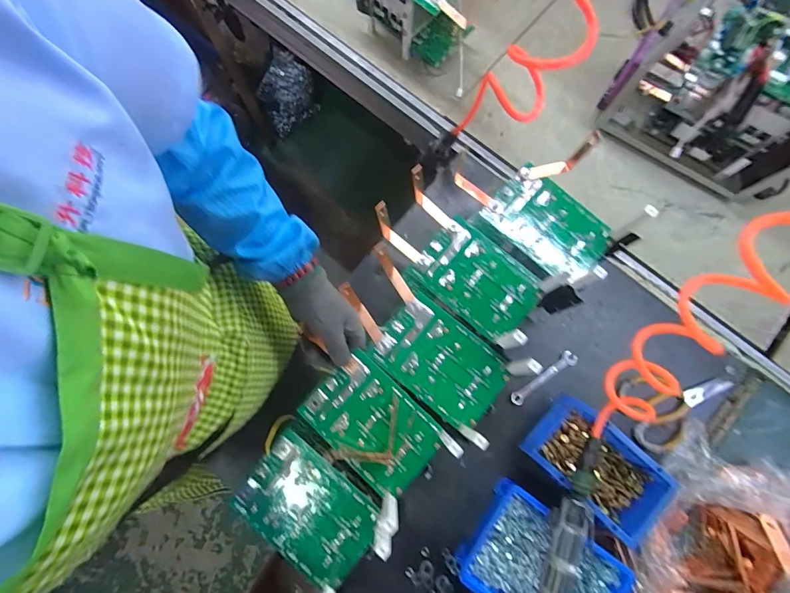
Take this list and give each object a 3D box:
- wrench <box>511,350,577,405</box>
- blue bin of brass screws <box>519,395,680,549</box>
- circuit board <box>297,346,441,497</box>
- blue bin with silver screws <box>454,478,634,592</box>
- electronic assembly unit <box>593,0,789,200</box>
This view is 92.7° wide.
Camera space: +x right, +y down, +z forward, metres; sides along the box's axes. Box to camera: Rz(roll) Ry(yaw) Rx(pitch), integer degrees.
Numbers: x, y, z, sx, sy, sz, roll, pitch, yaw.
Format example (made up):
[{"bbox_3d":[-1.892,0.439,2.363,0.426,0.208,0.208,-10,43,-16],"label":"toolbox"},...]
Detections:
[{"bbox_3d":[0.244,0.133,0.618,0.132,0.012,0.024,-33,79,-6],"label":"wrench"},{"bbox_3d":[0.293,0.247,0.556,0.183,0.073,0.116,42,81,9],"label":"blue bin of brass screws"},{"bbox_3d":[-0.029,0.162,0.477,0.161,0.013,0.109,43,81,9],"label":"circuit board"},{"bbox_3d":[0.208,0.385,0.533,0.212,0.058,0.144,35,80,8],"label":"blue bin with silver screws"},{"bbox_3d":[0.545,-0.328,0.614,0.323,0.220,0.162,30,80,7],"label":"electronic assembly unit"}]

